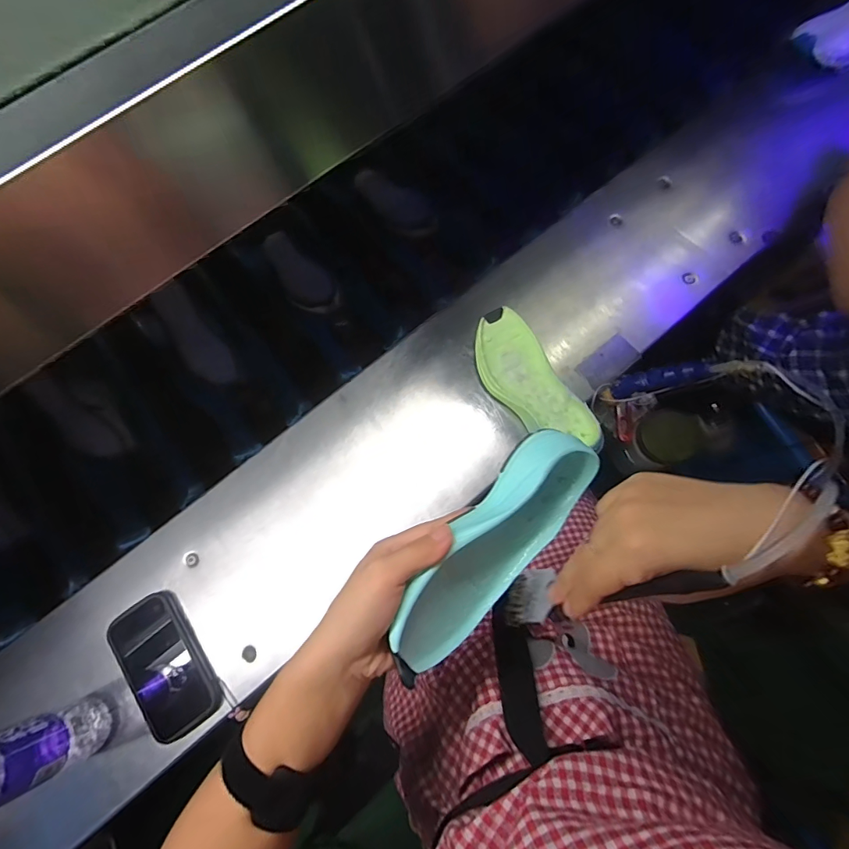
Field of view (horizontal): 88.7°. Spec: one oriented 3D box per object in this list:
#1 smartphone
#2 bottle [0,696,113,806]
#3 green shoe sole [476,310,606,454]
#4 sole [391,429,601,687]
[{"bbox_3d":[-0.310,0.285,0.516,0.087,0.013,0.158,-33,76,-8],"label":"smartphone"},{"bbox_3d":[-0.397,0.318,0.396,0.068,0.234,0.063,-30,75,-7],"label":"bottle"},{"bbox_3d":[0.141,-0.050,0.584,0.097,0.040,0.226,-29,75,-6],"label":"green shoe sole"},{"bbox_3d":[0.051,0.091,0.332,0.205,0.048,0.083,-46,119,-18],"label":"sole"}]

